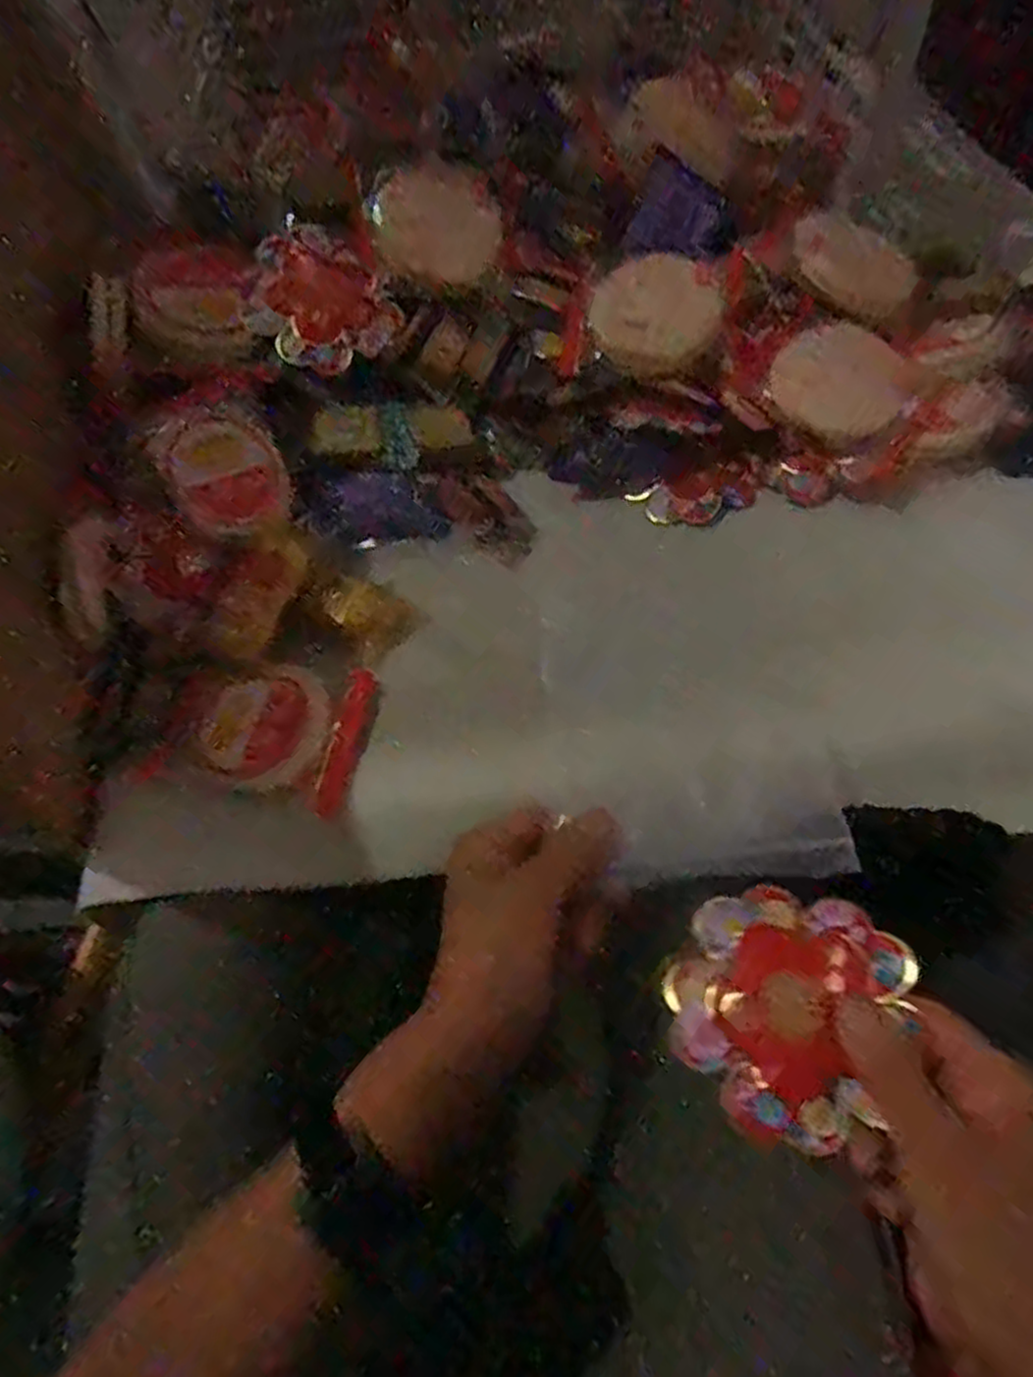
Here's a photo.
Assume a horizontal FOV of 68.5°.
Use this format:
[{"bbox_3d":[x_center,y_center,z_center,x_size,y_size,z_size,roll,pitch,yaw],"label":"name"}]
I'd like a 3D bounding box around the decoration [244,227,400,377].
[{"bbox_3d":[-0.122,-0.237,0.471,0.077,0.082,0.015,-49,32,-3],"label":"decoration"}]

